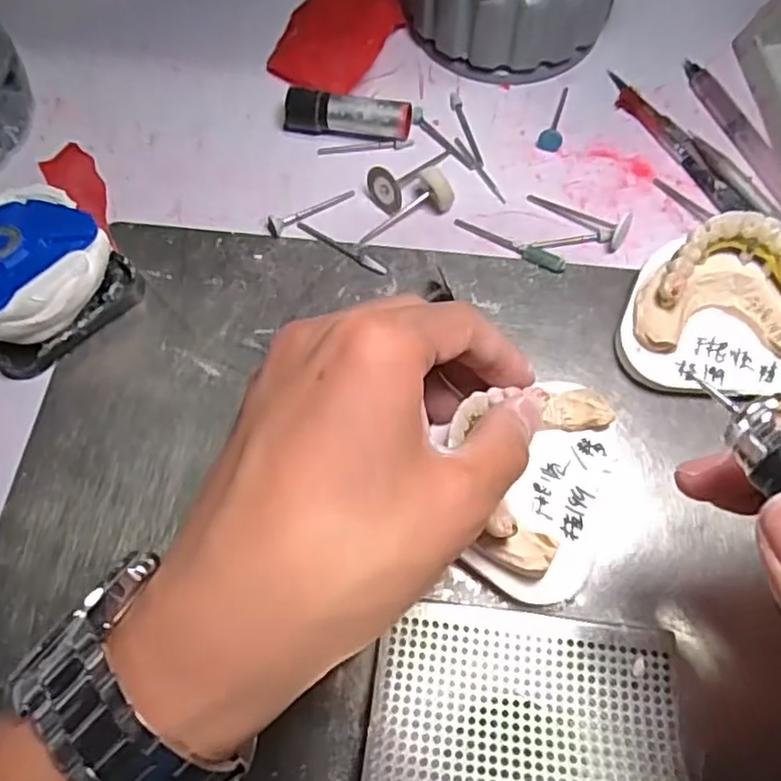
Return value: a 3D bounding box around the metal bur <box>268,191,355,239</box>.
[{"bbox_3d":[-0.037,-0.085,0.303,0.043,0.006,0.010,-30,69,-11],"label":"metal bur"}]

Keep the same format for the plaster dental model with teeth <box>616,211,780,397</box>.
[{"bbox_3d":[0.131,-0.031,0.258,0.077,0.037,0.061,-4,67,0],"label":"plaster dental model with teeth"}]

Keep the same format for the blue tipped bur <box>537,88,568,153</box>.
[{"bbox_3d":[0.082,-0.135,0.320,0.011,0.008,0.043,16,68,8],"label":"blue tipped bur"}]

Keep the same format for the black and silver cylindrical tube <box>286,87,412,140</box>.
[{"bbox_3d":[-0.020,-0.129,0.314,0.060,0.018,0.013,10,67,6],"label":"black and silver cylindrical tube"}]

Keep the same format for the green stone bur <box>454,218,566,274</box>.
[{"bbox_3d":[0.053,-0.066,0.293,0.053,0.006,0.006,30,71,14],"label":"green stone bur"}]

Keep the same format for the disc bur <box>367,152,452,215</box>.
[{"bbox_3d":[0.011,-0.102,0.307,0.016,0.020,0.046,41,59,17],"label":"disc bur"}]

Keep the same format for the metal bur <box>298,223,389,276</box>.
[{"bbox_3d":[-0.022,-0.064,0.295,0.049,0.004,0.005,33,71,14],"label":"metal bur"}]

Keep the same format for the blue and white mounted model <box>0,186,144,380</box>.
[{"bbox_3d":[-0.154,-0.051,0.276,0.073,0.034,0.067,41,74,17],"label":"blue and white mounted model"}]

